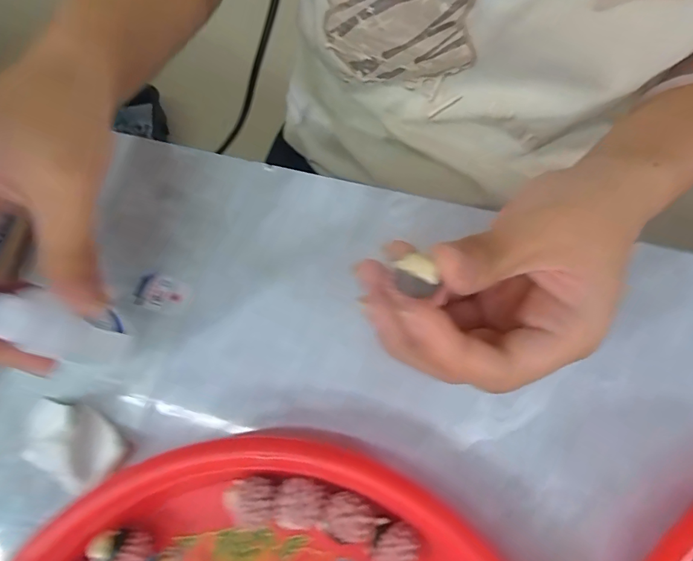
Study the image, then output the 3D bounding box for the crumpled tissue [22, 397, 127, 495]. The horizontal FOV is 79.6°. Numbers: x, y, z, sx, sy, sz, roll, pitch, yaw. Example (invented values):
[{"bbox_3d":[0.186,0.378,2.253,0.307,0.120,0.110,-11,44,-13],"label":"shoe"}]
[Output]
[{"bbox_3d":[-0.127,0.073,0.188,0.051,0.012,0.030,29,77,10],"label":"crumpled tissue"}]

